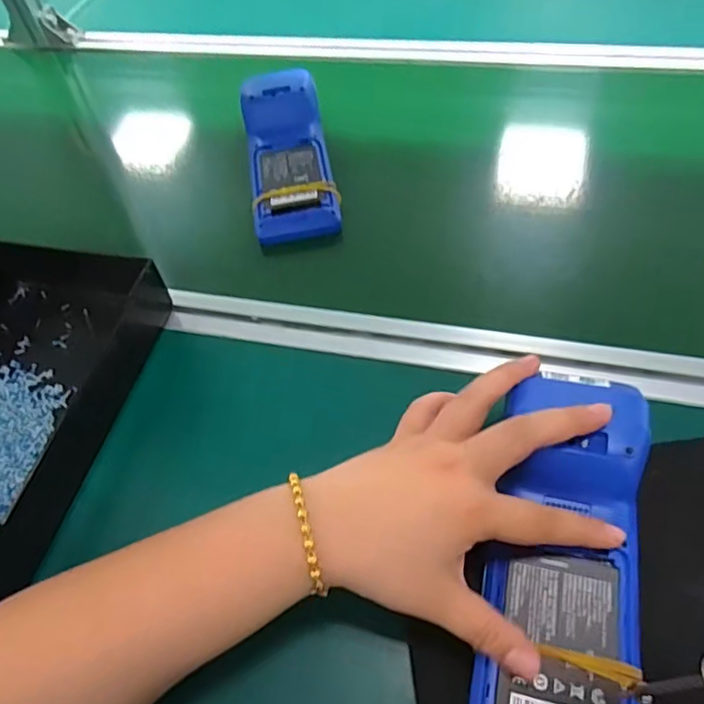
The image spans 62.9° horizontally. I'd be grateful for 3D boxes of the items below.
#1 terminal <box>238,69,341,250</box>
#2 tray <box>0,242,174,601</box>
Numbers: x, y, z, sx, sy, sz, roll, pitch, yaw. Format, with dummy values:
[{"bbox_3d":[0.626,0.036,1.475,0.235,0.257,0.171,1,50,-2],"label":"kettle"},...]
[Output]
[{"bbox_3d":[-0.065,-0.205,0.581,0.080,0.043,0.219,-9,55,-1],"label":"terminal"},{"bbox_3d":[-0.260,0.028,0.434,0.169,0.057,0.269,9,56,12],"label":"tray"}]

